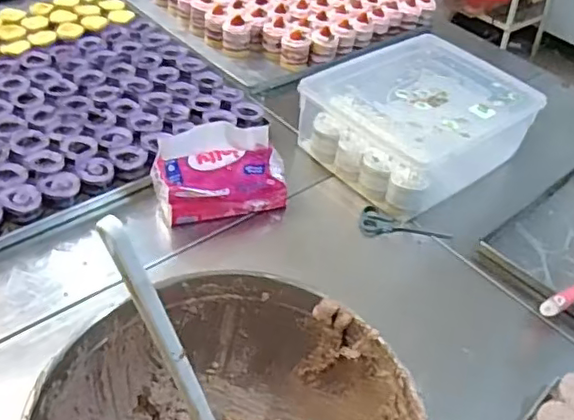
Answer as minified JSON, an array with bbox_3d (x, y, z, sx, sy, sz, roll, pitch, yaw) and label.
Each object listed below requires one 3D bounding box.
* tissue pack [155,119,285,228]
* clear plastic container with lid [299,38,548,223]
[{"bbox_3d":[-0.101,-0.058,0.920,0.200,0.113,0.083,-8,45,-16],"label":"tissue pack"},{"bbox_3d":[0.237,-0.167,1.079,0.356,0.118,0.288,-26,52,-29],"label":"clear plastic container with lid"}]

